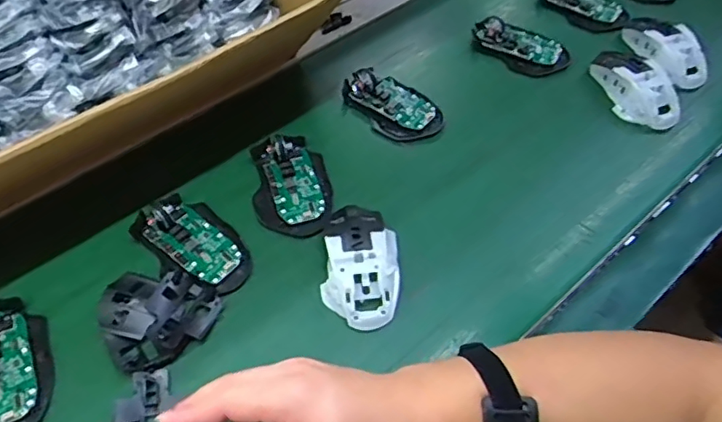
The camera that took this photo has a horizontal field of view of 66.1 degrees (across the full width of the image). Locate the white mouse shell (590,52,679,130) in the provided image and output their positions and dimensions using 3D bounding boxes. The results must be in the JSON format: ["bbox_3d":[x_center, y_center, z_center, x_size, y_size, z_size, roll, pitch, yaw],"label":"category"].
[{"bbox_3d":[0.306,-0.138,0.621,0.067,0.042,0.111,-15,56,-12],"label":"white mouse shell"}]

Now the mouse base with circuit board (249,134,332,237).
[{"bbox_3d":[-0.067,-0.027,0.536,0.073,0.025,0.116,-10,55,-8],"label":"mouse base with circuit board"}]

